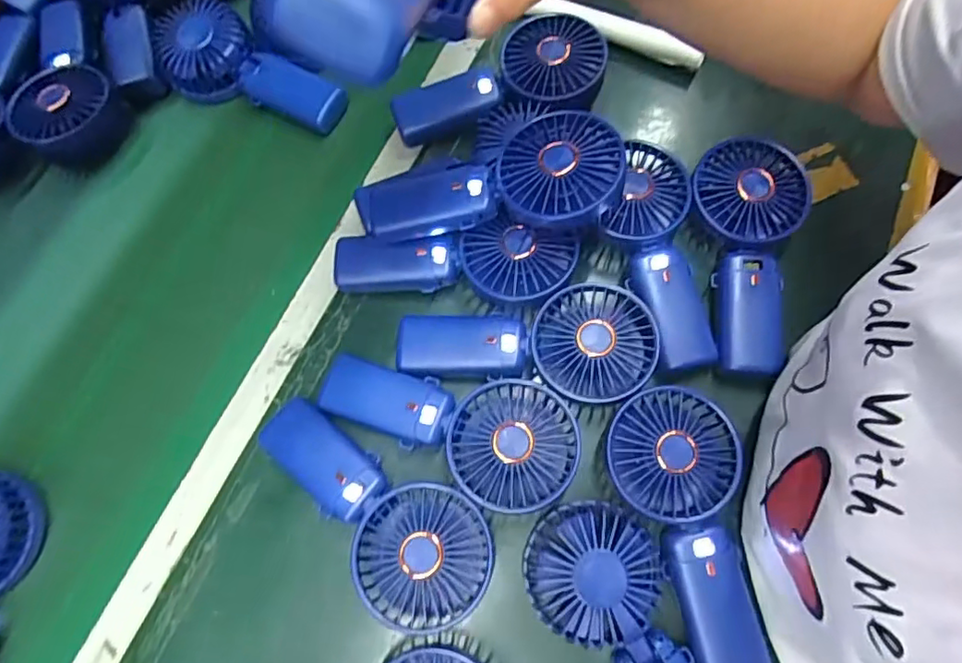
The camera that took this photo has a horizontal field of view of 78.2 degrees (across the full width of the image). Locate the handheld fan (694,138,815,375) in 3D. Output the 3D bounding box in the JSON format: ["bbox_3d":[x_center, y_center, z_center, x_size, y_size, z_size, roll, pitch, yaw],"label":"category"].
[{"bbox_3d":[0.197,-0.062,0.455,0.088,0.042,0.185,15,72,7],"label":"handheld fan"}]

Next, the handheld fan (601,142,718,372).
[{"bbox_3d":[0.128,-0.063,0.449,0.077,0.034,0.183,-5,70,0],"label":"handheld fan"}]

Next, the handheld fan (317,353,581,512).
[{"bbox_3d":[-0.024,0.064,0.414,0.183,0.040,0.082,17,72,8],"label":"handheld fan"}]

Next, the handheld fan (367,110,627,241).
[{"bbox_3d":[0.008,-0.103,0.426,0.182,0.034,0.089,-9,70,14],"label":"handheld fan"}]

